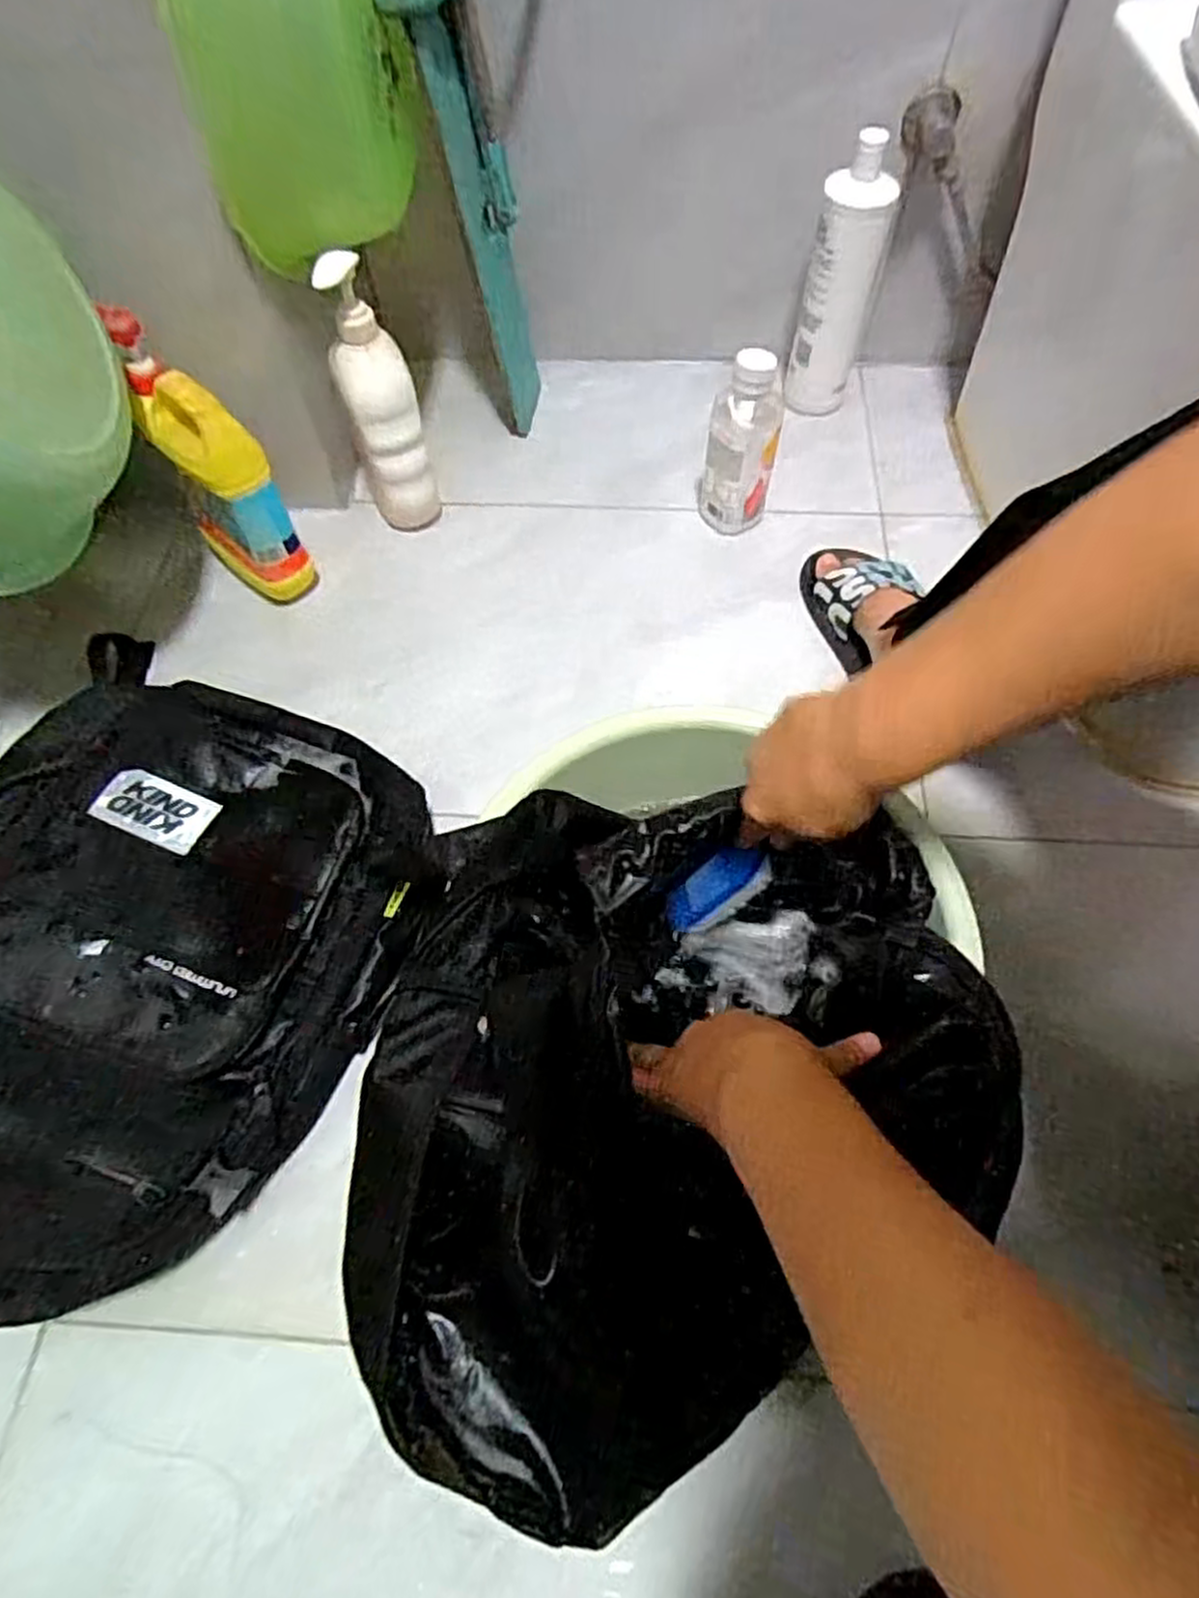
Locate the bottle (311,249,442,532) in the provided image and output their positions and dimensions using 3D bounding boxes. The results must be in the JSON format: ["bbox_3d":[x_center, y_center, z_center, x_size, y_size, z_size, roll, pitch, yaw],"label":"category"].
[{"bbox_3d":[-0.218,-0.395,0.781,0.075,0.267,0.073,-18,63,-8],"label":"bottle"}]

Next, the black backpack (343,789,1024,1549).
[{"bbox_3d":[0.040,0.194,0.478,0.333,0.146,0.403,6,62,5],"label":"black backpack"}]

